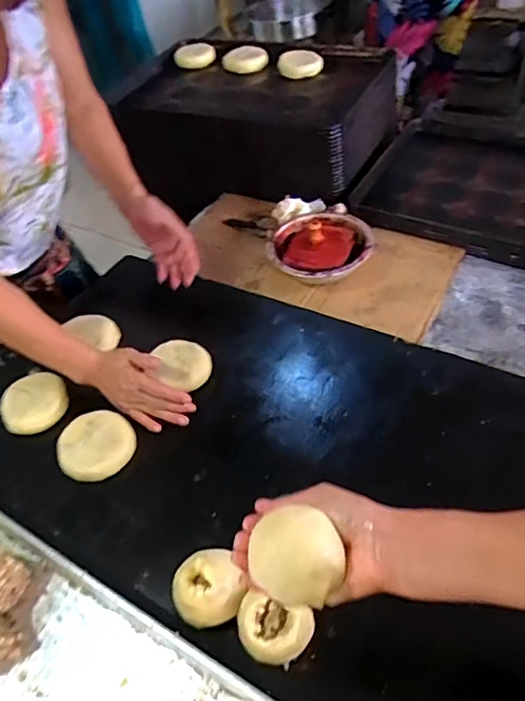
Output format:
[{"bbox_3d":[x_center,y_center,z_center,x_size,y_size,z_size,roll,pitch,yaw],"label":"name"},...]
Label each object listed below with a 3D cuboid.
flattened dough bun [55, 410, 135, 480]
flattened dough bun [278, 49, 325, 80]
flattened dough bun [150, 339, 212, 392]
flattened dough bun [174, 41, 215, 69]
[{"bbox_3d":[-0.233,0.130,0.733,0.104,0.024,0.095,-5,48,6],"label":"flattened dough bun"},{"bbox_3d":[0.085,-0.659,1.194,0.103,0.045,0.099,-6,48,5],"label":"flattened dough bun"},{"bbox_3d":[-0.121,0.019,0.811,0.092,0.027,0.080,27,58,29],"label":"flattened dough bun"},{"bbox_3d":[-0.172,-0.757,1.352,0.105,0.047,0.090,-7,48,4],"label":"flattened dough bun"}]

